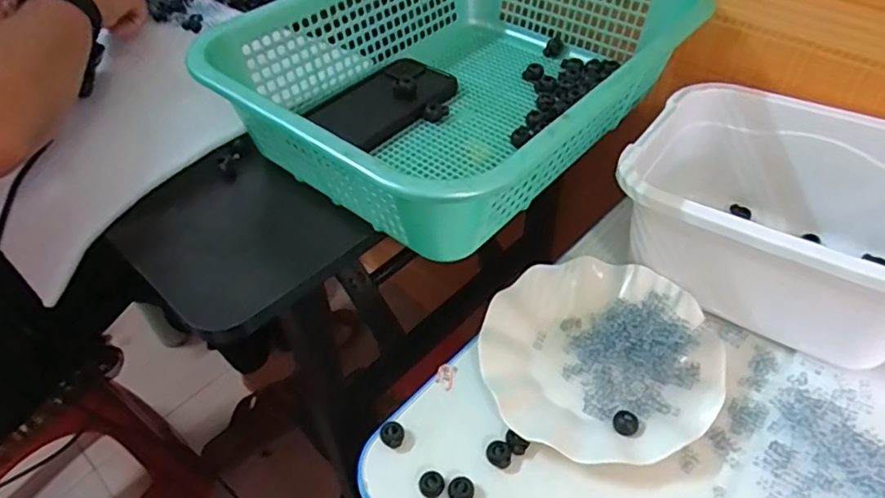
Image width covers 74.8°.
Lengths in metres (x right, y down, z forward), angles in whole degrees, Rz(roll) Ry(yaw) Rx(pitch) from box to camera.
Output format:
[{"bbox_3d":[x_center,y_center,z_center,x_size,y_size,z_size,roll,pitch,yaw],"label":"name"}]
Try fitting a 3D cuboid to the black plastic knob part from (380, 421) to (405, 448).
[{"bbox_3d":[-0.037,0.139,0.433,0.017,0.014,0.019,-8,47,-6],"label":"black plastic knob part"}]

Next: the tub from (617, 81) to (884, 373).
[{"bbox_3d":[0.282,-0.025,0.485,0.240,0.121,0.186,29,54,26],"label":"tub"}]

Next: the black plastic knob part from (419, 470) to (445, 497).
[{"bbox_3d":[-0.007,0.166,0.407,0.017,0.010,0.017,-1,47,1],"label":"black plastic knob part"}]

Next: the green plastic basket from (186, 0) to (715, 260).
[{"bbox_3d":[0.019,-0.157,0.512,0.290,0.102,0.381,32,55,28],"label":"green plastic basket"}]

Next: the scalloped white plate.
[{"bbox_3d":[0.123,0.084,0.465,0.176,0.029,0.181,-1,47,1],"label":"scalloped white plate"}]

